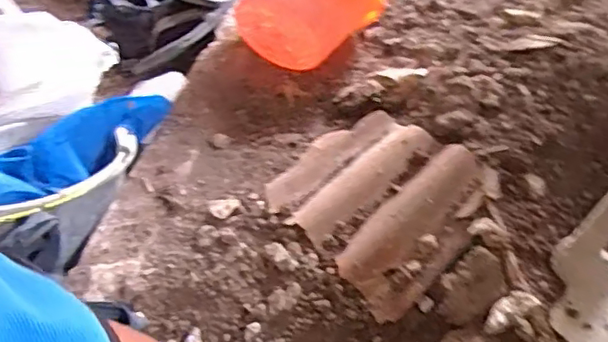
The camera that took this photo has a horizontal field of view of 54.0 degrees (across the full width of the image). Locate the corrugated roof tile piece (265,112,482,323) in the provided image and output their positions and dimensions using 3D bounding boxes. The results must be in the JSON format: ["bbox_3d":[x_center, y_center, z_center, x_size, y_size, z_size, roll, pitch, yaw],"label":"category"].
[{"bbox_3d":[0.097,0.026,0.767,0.227,0.042,0.253,-35,50,-25],"label":"corrugated roof tile piece"}]

